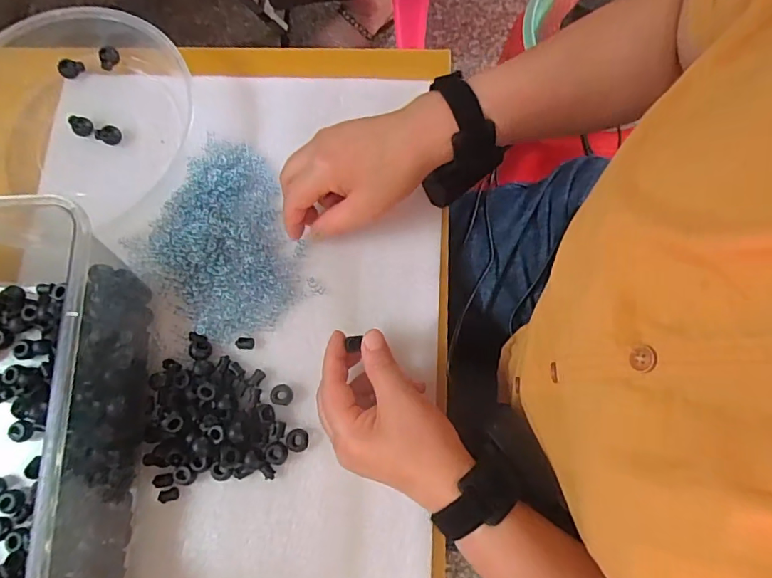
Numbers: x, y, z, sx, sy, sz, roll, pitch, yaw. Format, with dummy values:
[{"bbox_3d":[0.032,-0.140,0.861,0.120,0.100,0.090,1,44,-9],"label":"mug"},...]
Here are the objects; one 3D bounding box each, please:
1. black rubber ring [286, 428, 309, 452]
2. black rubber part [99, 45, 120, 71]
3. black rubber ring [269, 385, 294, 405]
[{"bbox_3d":[-0.072,0.122,0.399,0.018,0.010,0.018,0,76,0],"label":"black rubber ring"},{"bbox_3d":[-0.273,-0.228,0.483,0.021,0.015,0.018,-37,79,-9],"label":"black rubber part"},{"bbox_3d":[-0.087,0.088,0.410,0.018,0.011,0.017,8,76,2],"label":"black rubber ring"}]

